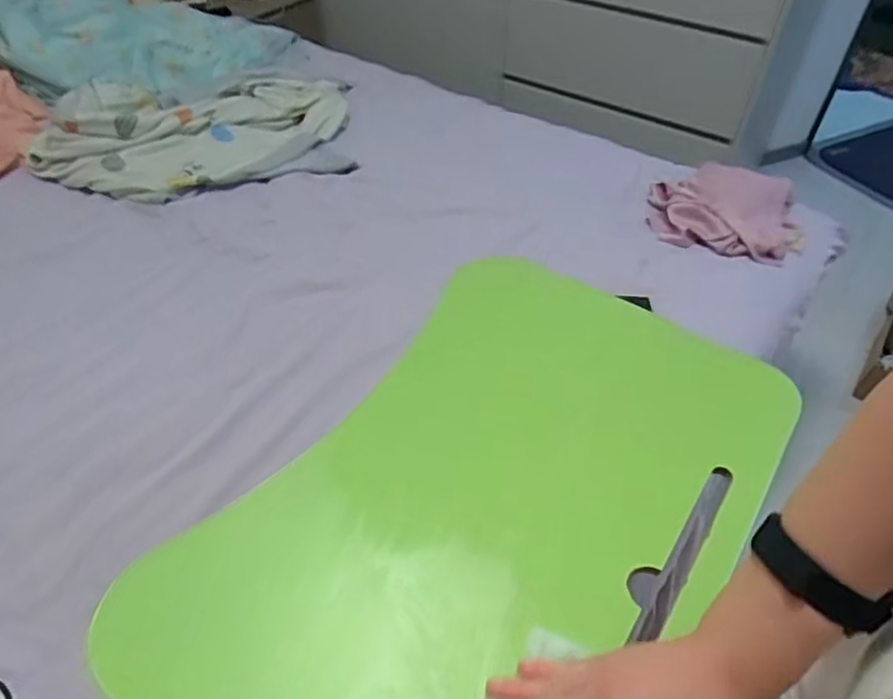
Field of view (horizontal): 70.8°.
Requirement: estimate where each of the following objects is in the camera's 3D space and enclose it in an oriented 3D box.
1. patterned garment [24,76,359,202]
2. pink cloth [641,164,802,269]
[{"bbox_3d":[-0.519,-0.463,1.280,0.630,0.112,0.355,-9,47,-9],"label":"patterned garment"},{"bbox_3d":[0.531,-0.265,1.204,0.272,0.082,0.211,12,47,10],"label":"pink cloth"}]

